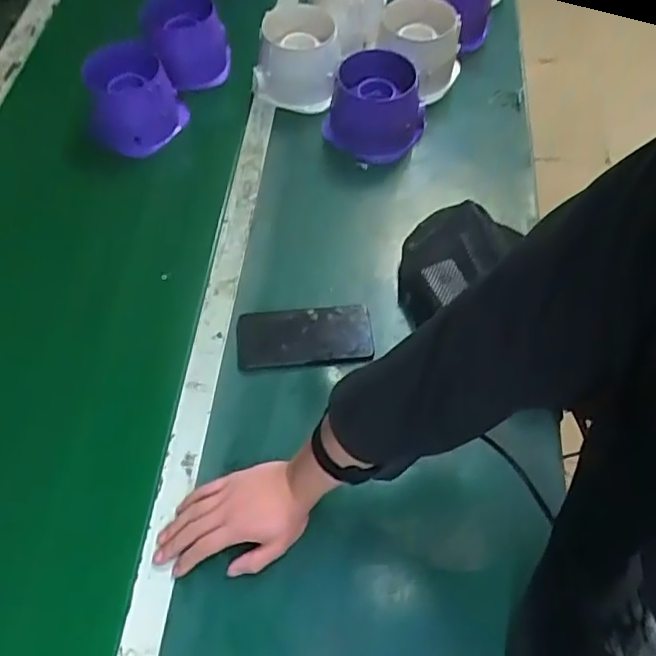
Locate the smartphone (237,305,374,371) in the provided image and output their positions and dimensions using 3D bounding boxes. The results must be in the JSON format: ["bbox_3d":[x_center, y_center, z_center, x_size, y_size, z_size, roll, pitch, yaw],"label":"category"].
[{"bbox_3d":[-0.029,0.010,0.755,0.162,0.018,0.076,-3,58,-4],"label":"smartphone"}]

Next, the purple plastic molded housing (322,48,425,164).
[{"bbox_3d":[0.068,-0.330,0.923,0.140,0.108,0.130,1,58,-2],"label":"purple plastic molded housing"}]

